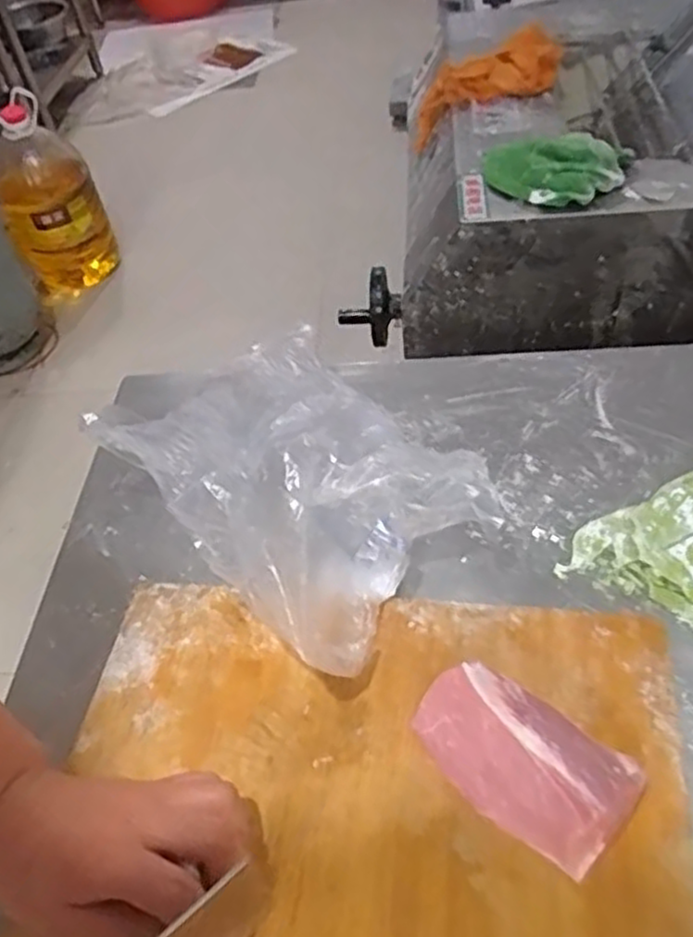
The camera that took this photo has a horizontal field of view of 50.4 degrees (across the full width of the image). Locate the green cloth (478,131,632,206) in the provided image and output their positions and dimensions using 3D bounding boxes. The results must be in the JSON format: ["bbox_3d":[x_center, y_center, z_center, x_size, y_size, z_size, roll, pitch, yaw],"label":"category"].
[{"bbox_3d":[0.211,-0.313,0.764,0.151,0.037,0.088,8,51,16],"label":"green cloth"}]

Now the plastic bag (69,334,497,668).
[{"bbox_3d":[-0.043,-0.006,0.539,0.182,0.120,0.279,-34,54,-22],"label":"plastic bag"}]

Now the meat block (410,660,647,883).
[{"bbox_3d":[0.097,0.159,0.416,0.123,0.047,0.070,31,59,29],"label":"meat block"}]

